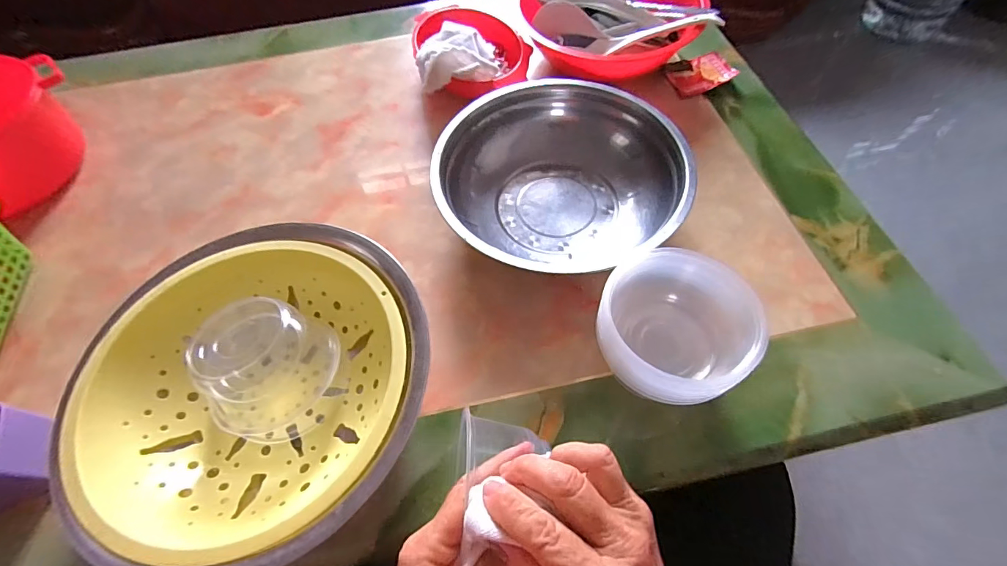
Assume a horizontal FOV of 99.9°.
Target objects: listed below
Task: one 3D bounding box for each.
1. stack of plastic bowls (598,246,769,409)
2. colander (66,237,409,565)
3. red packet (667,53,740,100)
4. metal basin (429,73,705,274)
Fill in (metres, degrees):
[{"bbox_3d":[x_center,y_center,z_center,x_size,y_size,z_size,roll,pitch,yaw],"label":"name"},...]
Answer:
[{"bbox_3d":[0.137,0.044,0.354,0.112,0.102,0.099,37,69,21],"label":"stack of plastic bowls"},{"bbox_3d":[-0.206,0.083,0.363,0.254,0.076,0.237,-1,61,2],"label":"colander"},{"bbox_3d":[0.273,-0.291,0.590,0.080,0.020,0.066,-18,62,-7],"label":"red packet"},{"bbox_3d":[0.061,-0.105,0.456,0.256,0.079,0.242,-26,63,-11],"label":"metal basin"}]

